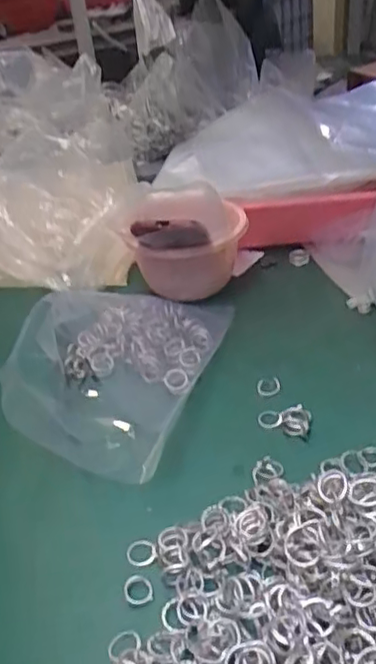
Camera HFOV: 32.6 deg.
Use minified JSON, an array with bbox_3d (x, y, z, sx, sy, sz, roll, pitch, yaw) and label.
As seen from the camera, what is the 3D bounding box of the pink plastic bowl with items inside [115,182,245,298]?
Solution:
[{"bbox_3d":[-0.004,-0.094,0.738,0.122,0.111,0.120,-5,33,3],"label":"pink plastic bowl with items inside"}]

